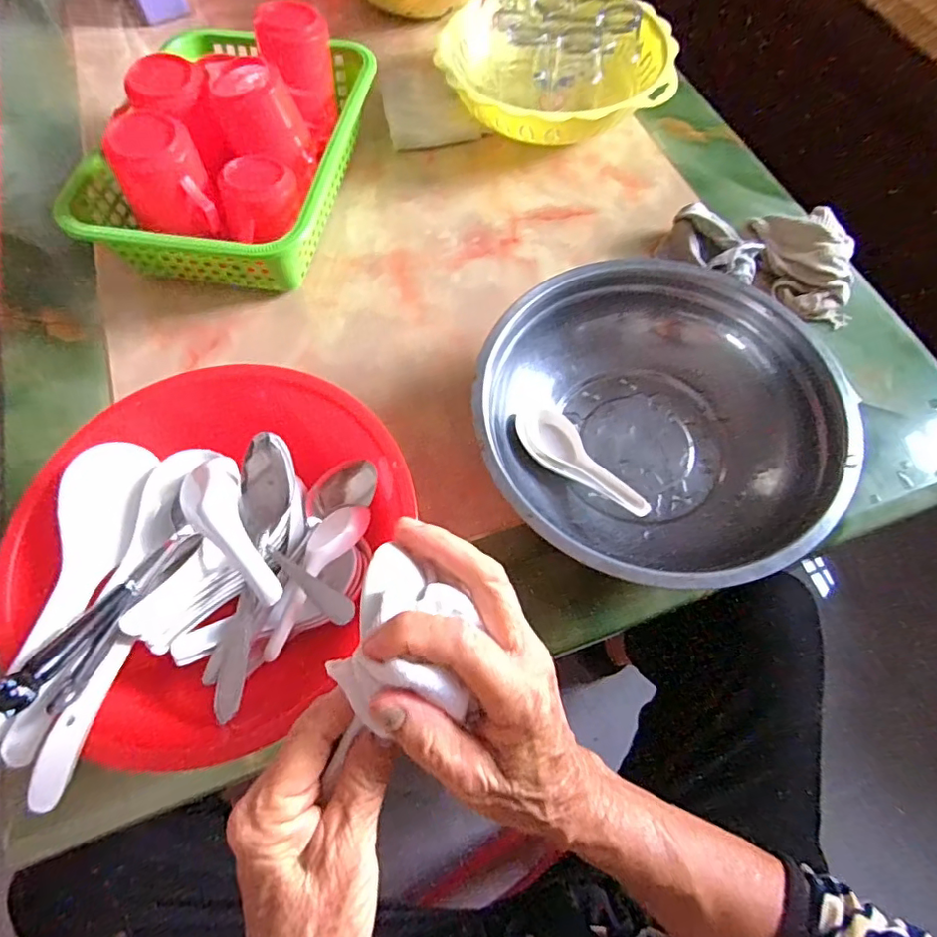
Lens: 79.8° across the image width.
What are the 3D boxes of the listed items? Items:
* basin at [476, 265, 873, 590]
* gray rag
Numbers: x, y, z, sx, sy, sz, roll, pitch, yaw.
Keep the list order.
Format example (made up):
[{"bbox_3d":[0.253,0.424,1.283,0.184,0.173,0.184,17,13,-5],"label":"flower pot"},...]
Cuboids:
[{"bbox_3d":[0.137,-0.031,0.420,0.249,0.073,0.245,0,65,0],"label":"basin"},{"bbox_3d":[0.263,-0.192,0.511,0.160,0.039,0.111,4,65,2],"label":"gray rag"}]

